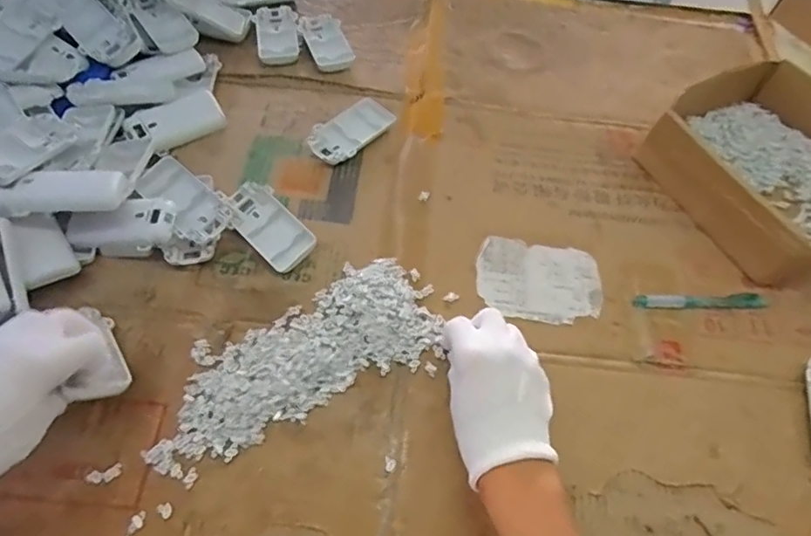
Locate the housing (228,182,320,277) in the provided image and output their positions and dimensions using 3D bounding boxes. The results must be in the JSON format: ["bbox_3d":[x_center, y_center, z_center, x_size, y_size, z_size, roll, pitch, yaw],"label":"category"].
[{"bbox_3d":[-0.128,-0.040,0.518,0.047,0.014,0.095,-38,69,-25],"label":"housing"}]

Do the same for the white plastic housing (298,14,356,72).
[{"bbox_3d":[-0.094,-0.271,0.671,0.046,0.010,0.094,-14,61,-14],"label":"white plastic housing"}]

